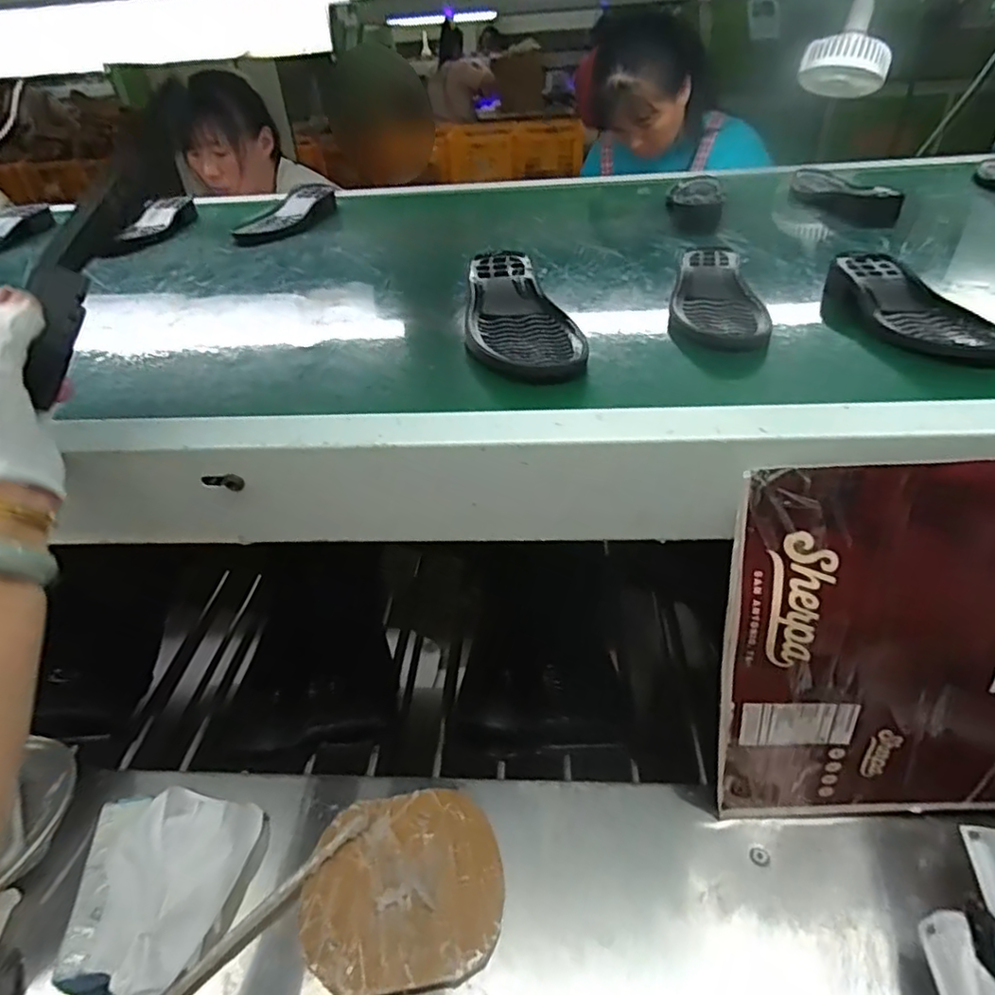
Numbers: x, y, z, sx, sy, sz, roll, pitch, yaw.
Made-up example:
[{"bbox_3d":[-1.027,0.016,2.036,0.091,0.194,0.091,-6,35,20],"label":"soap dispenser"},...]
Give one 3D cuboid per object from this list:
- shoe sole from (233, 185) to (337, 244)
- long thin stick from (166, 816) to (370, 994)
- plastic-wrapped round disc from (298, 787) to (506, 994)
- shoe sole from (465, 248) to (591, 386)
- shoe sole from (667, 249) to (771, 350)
[{"bbox_3d":[-0.306,-0.423,0.930,0.069,0.033,0.188,9,38,17],"label":"shoe sole"},{"bbox_3d":[-0.180,0.319,0.481,0.191,0.016,0.014,-32,45,-33],"label":"long thin stick"},{"bbox_3d":[-0.073,0.304,0.495,0.150,0.009,0.140,-7,37,-5],"label":"plastic-wrapped round disc"},{"bbox_3d":[0.014,-0.166,0.556,0.087,0.027,0.250,-6,37,-4],"label":"shoe sole"},{"bbox_3d":[0.194,-0.183,0.561,0.073,0.030,0.188,4,37,10],"label":"shoe sole"}]

